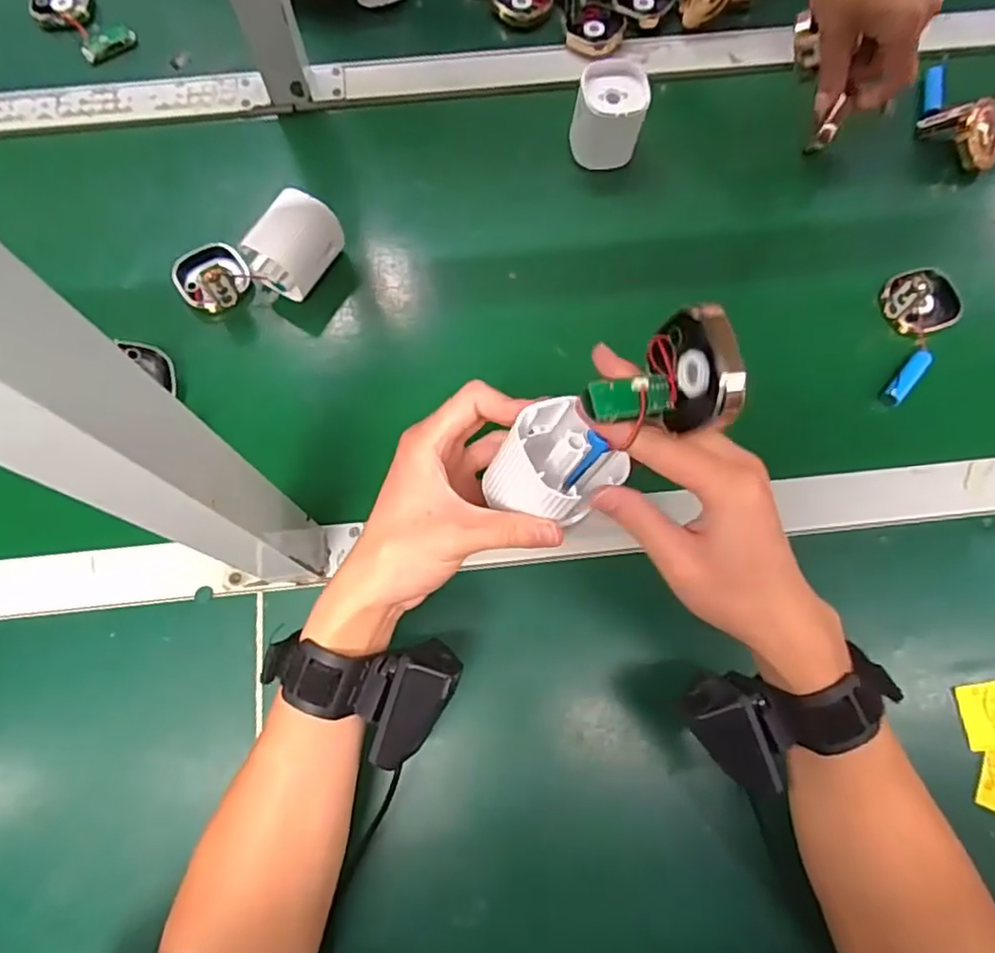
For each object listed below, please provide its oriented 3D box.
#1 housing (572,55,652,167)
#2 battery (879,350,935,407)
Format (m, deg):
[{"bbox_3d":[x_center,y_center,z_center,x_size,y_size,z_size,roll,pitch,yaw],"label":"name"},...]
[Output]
[{"bbox_3d":[0.095,-0.309,0.543,0.057,0.062,0.053,0,71,1],"label":"housing"},{"bbox_3d":[0.320,-0.077,0.494,0.016,0.011,0.055,42,76,14],"label":"battery"}]

